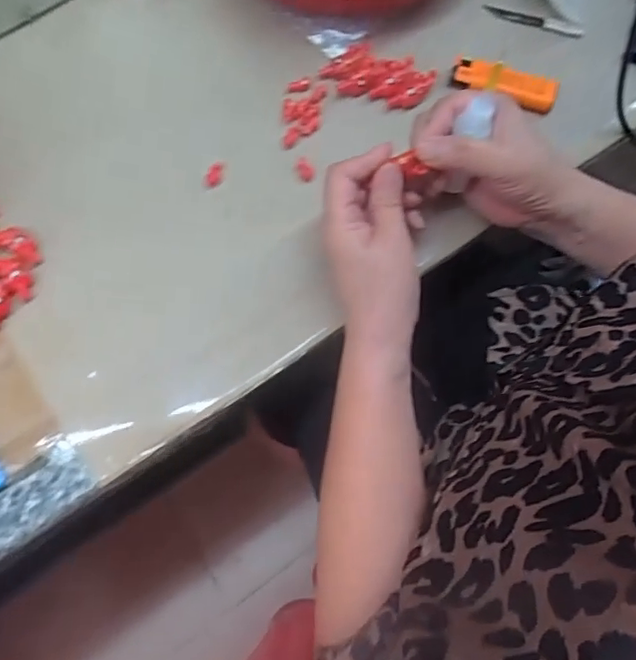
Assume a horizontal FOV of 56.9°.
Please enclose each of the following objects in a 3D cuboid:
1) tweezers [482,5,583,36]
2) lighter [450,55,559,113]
[{"bbox_3d":[0.179,-0.258,0.489,0.083,0.006,0.008,18,73,4],"label":"tweezers"},{"bbox_3d":[0.145,-0.192,0.456,0.080,0.015,0.023,18,73,4],"label":"lighter"}]

